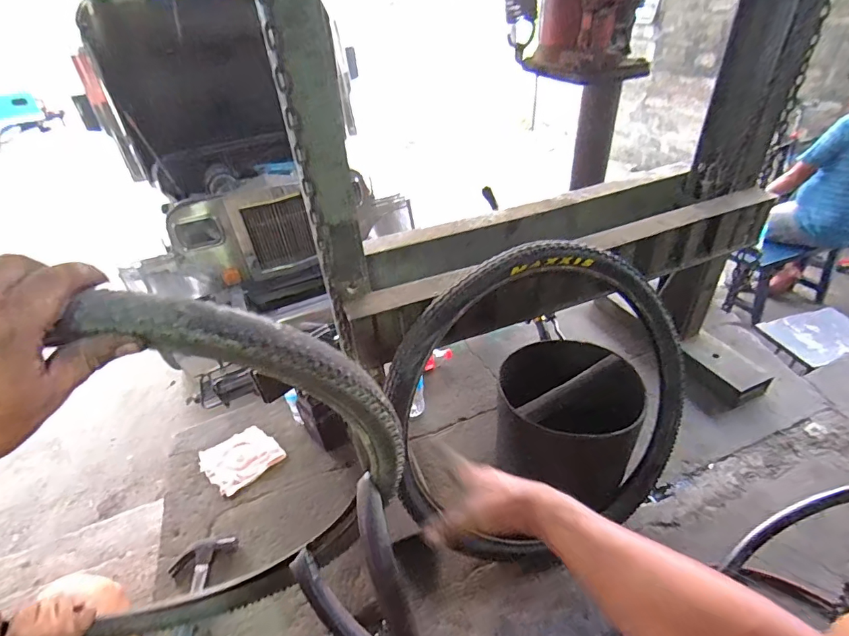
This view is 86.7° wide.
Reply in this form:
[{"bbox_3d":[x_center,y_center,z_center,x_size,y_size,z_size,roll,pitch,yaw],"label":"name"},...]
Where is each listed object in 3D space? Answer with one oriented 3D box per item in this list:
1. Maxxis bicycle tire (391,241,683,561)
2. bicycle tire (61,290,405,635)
[{"bbox_3d":[0.274,0.213,0.923,0.630,0.752,0.082,-48,19,-5],"label":"Maxxis bicycle tire"},{"bbox_3d":[-0.293,0.209,0.471,0.554,0.612,0.068,-12,41,-10],"label":"bicycle tire"}]

